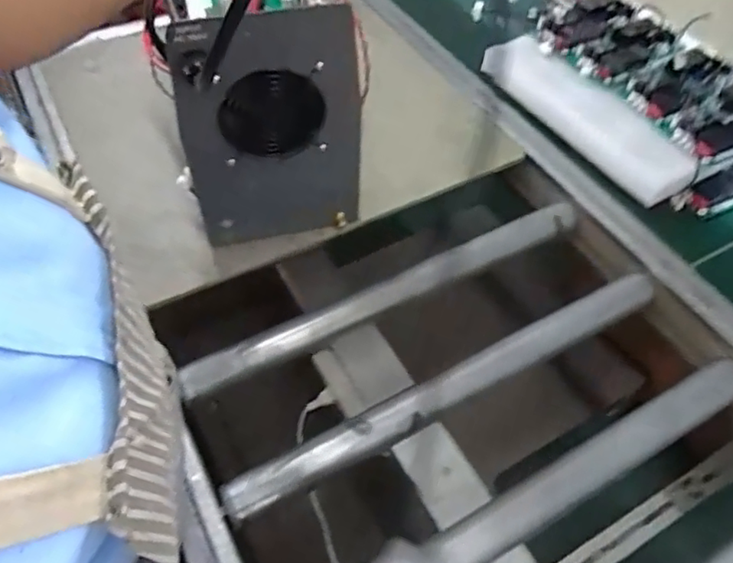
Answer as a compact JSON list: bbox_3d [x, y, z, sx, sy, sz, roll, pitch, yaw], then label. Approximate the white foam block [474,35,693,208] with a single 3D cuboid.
[{"bbox_3d":[0.317,-0.253,0.866,0.090,0.049,0.366,-29,57,-21],"label":"white foam block"}]

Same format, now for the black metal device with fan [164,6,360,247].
[{"bbox_3d":[-0.101,-0.151,0.646,0.192,0.291,0.048,-10,53,-10],"label":"black metal device with fan"}]

